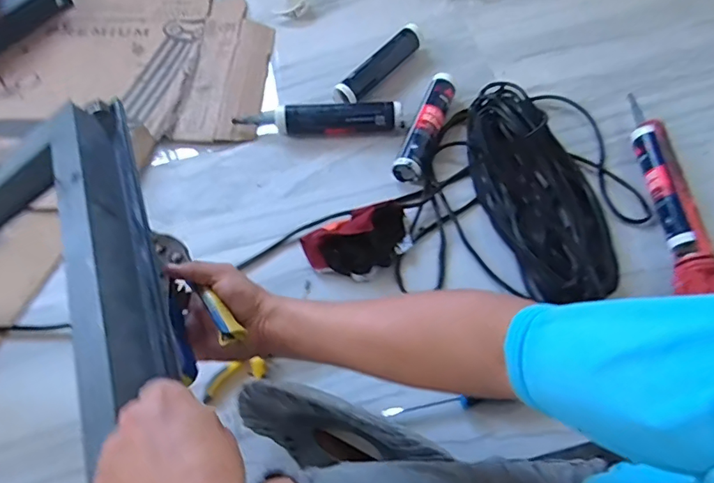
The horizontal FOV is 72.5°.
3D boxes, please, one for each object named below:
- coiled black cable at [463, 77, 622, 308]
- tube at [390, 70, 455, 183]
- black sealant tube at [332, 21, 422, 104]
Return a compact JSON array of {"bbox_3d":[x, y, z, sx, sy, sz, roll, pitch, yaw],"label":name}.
[{"bbox_3d":[0.279,-0.083,0.759,0.165,0.052,0.393,-15,64,-8],"label":"coiled black cable"},{"bbox_3d":[0.119,-0.196,0.826,0.046,0.044,0.209,20,64,10],"label":"tube"},{"bbox_3d":[0.047,-0.319,0.887,0.046,0.047,0.212,39,69,18],"label":"black sealant tube"}]

